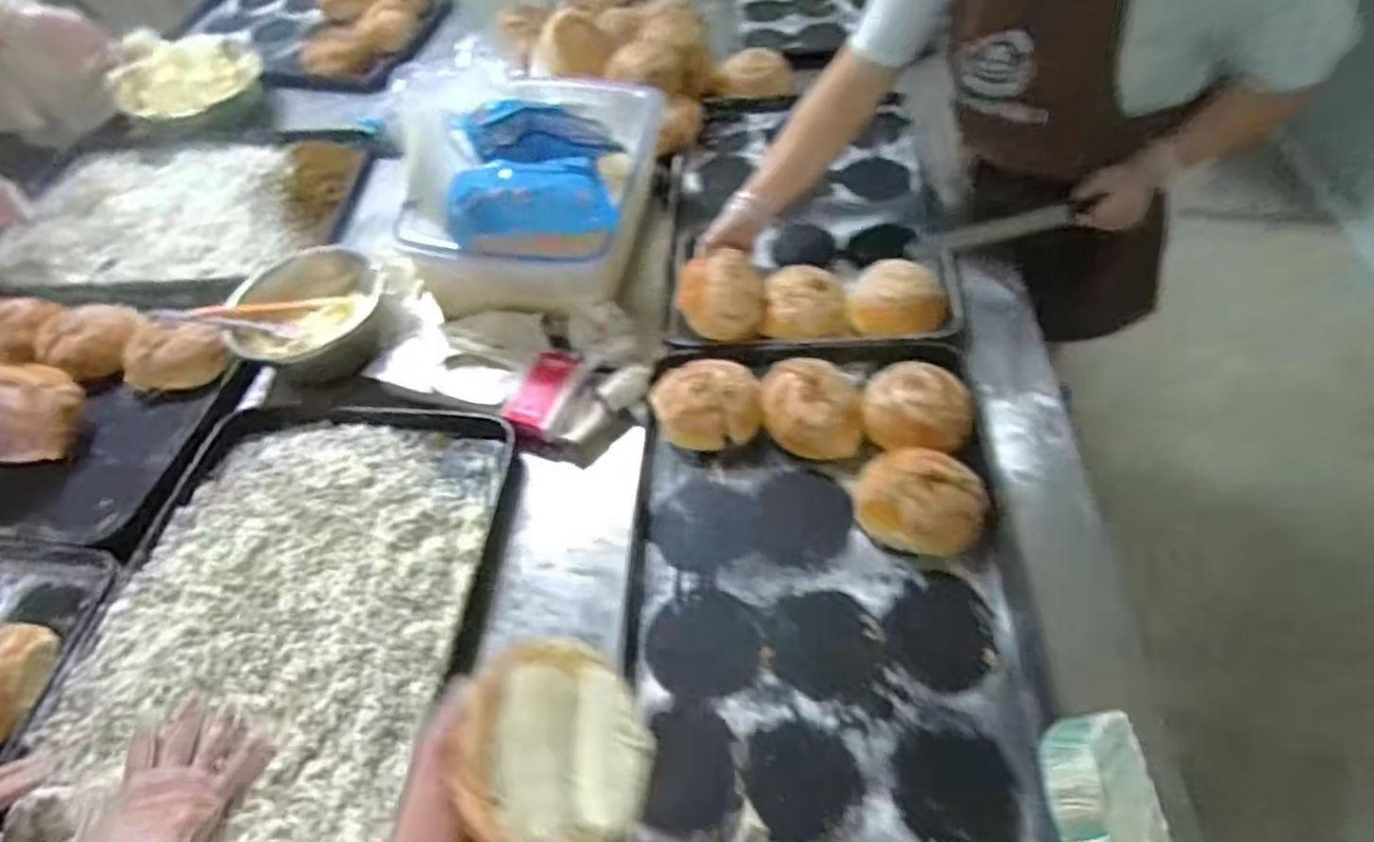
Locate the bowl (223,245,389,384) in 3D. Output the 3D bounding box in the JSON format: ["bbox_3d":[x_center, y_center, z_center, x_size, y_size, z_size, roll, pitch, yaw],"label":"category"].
[{"bbox_3d":[-0.514,-0.144,1.009,0.196,0.072,0.194,-3,53,4],"label":"bowl"}]

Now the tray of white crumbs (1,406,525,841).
[{"bbox_3d":[-0.422,0.222,0.759,0.410,0.044,0.592,2,54,8],"label":"tray of white crumbs"}]

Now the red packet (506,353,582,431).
[{"bbox_3d":[-0.181,-0.039,0.927,0.058,0.024,0.106,14,59,12],"label":"red packet"}]

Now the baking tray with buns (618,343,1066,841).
[{"bbox_3d":[0.139,0.145,0.767,0.385,0.080,0.578,-2,54,5],"label":"baking tray with buns"}]

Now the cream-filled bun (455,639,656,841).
[{"bbox_3d":[-0.095,0.207,0.461,0.113,0.065,0.123,-1,56,-42],"label":"cream-filled bun"}]

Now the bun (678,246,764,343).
[{"bbox_3d":[0.045,-0.164,0.947,0.109,0.066,0.124,-5,53,3],"label":"bun"}]

